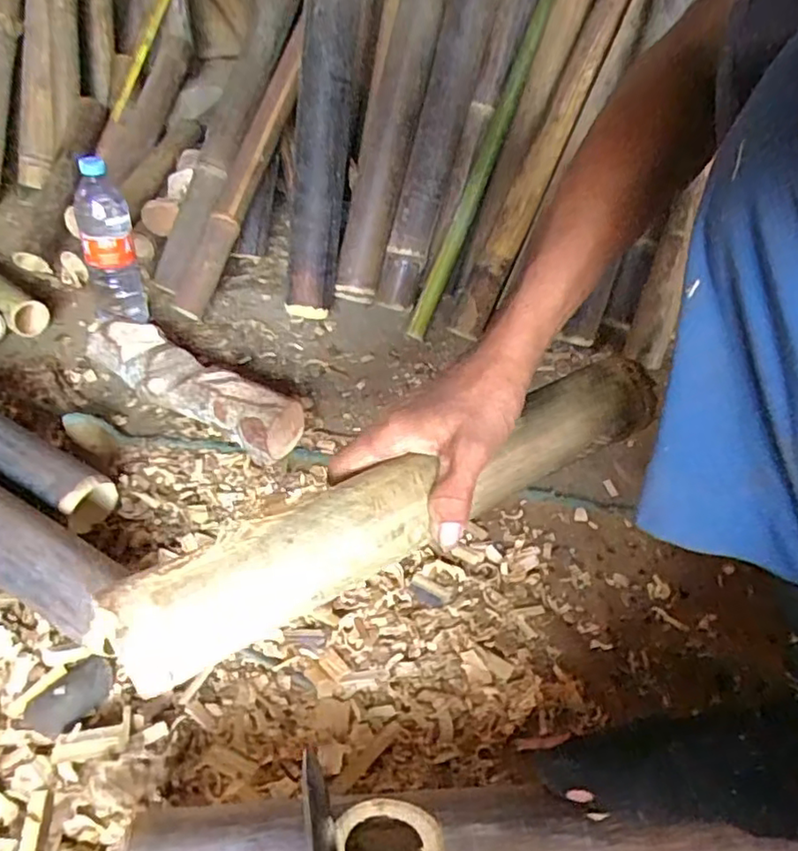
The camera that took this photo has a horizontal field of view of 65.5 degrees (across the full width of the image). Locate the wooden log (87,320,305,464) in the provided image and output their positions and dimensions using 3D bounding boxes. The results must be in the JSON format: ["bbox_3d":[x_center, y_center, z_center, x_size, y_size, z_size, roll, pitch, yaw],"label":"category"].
[{"bbox_3d":[-0.263,-0.049,0.775,0.322,0.068,0.079,25,46,21],"label":"wooden log"}]

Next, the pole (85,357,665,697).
[{"bbox_3d":[0.013,0.047,0.403,0.383,0.045,0.055,-23,49,-22],"label":"pole"}]

